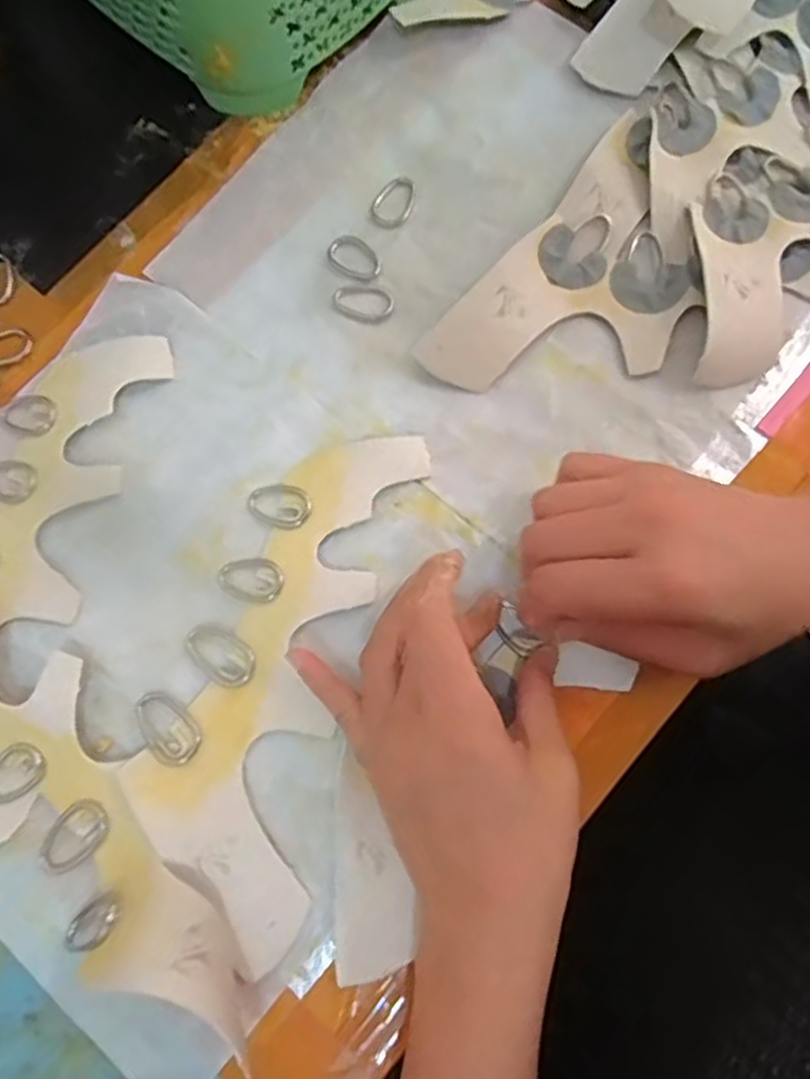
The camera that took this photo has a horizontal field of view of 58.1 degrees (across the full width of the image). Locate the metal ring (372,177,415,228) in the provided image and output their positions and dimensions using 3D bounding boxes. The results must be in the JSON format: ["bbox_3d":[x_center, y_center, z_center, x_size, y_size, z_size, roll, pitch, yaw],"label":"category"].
[{"bbox_3d":[-0.005,-0.171,0.368,0.019,0.004,0.029,31,80,8],"label":"metal ring"}]

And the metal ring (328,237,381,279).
[{"bbox_3d":[-0.025,-0.140,0.360,0.028,0.004,0.019,38,81,9],"label":"metal ring"}]

